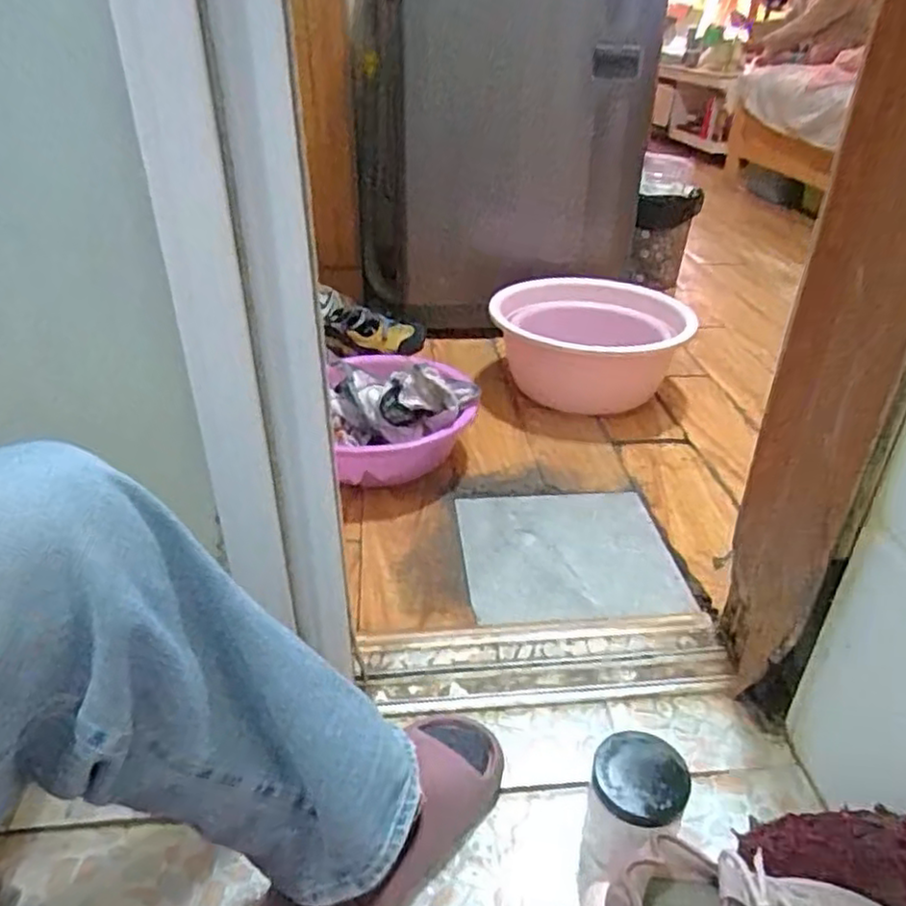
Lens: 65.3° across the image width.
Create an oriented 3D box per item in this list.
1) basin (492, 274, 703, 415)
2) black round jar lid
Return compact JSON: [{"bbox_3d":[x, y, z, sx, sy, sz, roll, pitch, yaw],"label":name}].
[{"bbox_3d":[0.258,-0.205,1.396,0.381,0.181,0.338,11,34,12],"label":"basin"},{"bbox_3d":[0.163,0.281,0.615,0.079,0.023,0.073,0,32,0],"label":"black round jar lid"}]

